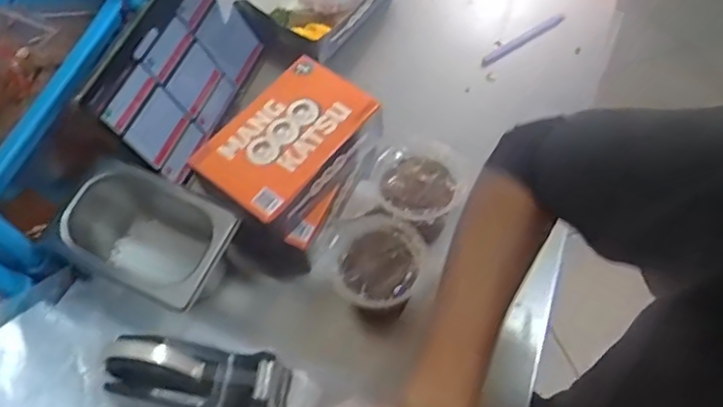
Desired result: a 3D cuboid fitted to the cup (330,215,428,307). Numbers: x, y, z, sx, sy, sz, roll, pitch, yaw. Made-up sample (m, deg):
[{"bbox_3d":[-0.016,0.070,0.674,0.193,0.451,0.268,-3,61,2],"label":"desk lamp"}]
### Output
[{"bbox_3d":[0.017,0.054,0.564,0.078,0.033,0.087,13,63,10],"label":"cup"}]

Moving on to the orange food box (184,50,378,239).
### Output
[{"bbox_3d":[-0.073,-0.060,0.627,0.130,0.062,0.166,35,69,20],"label":"orange food box"}]

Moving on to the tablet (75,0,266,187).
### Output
[{"bbox_3d":[-0.202,-0.156,0.706,0.015,0.156,0.237,6,60,32],"label":"tablet"}]

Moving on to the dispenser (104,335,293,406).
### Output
[{"bbox_3d":[-0.146,0.155,0.543,0.147,0.084,0.061,4,62,6],"label":"dispenser"}]

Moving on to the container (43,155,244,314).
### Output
[{"bbox_3d":[-0.214,0.039,0.629,0.164,0.100,0.104,21,65,14],"label":"container"}]

